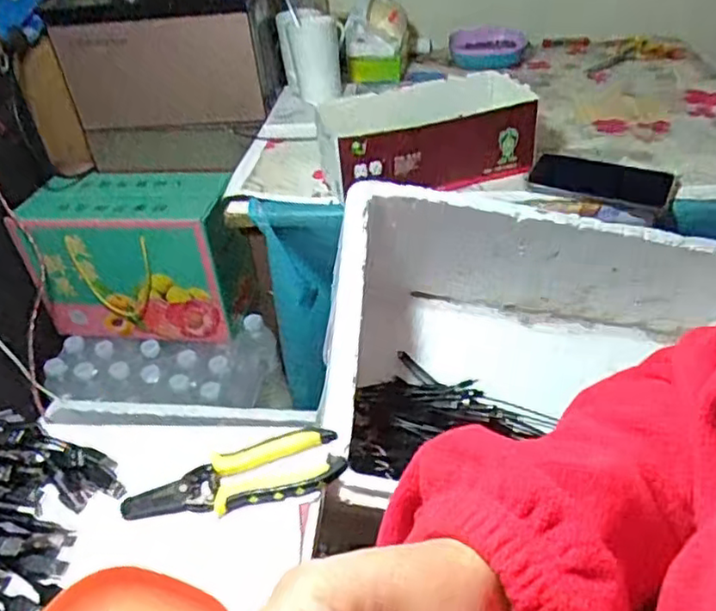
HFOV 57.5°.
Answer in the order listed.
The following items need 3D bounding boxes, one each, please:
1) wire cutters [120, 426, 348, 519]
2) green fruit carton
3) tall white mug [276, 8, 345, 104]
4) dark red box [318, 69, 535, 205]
[{"bbox_3d":[-0.097,0.135,0.512,0.168,0.014,0.058,-11,38,-8],"label":"wire cutters"},{"bbox_3d":[-0.346,-0.083,1.090,0.350,0.231,0.146,1,38,8],"label":"green fruit carton"},{"bbox_3d":[-0.076,-0.412,1.063,0.096,0.126,0.114,-8,38,-4],"label":"tall white mug"},{"bbox_3d":[0.087,-0.219,0.839,0.258,0.091,0.167,-8,38,-4],"label":"dark red box"}]

